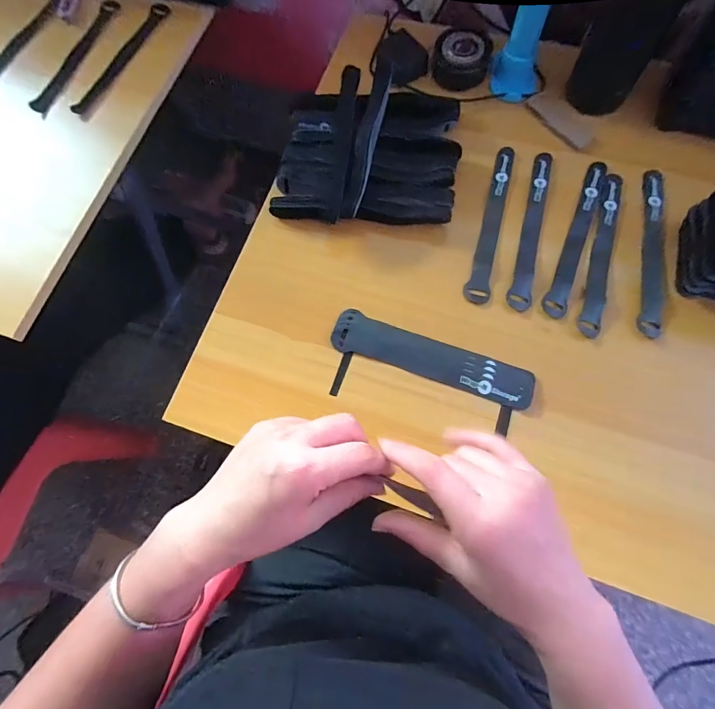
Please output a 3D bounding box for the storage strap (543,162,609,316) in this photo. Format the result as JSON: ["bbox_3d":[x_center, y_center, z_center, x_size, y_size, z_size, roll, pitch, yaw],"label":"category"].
[{"bbox_3d":[0.234,-0.128,0.414,0.022,0.004,0.202,22,72,10],"label":"storage strap"}]

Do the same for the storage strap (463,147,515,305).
[{"bbox_3d":[0.147,-0.148,0.427,0.025,0.004,0.203,13,71,8],"label":"storage strap"}]

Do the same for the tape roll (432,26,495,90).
[{"bbox_3d":[0.130,-0.372,0.494,0.070,0.029,0.071,17,71,9],"label":"tape roll"}]

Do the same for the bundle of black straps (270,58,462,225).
[{"bbox_3d":[0.013,-0.234,0.444,0.199,0.043,0.200,4,70,4],"label":"bundle of black straps"}]

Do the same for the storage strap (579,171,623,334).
[{"bbox_3d":[0.257,-0.113,0.407,0.020,0.004,0.205,18,71,9],"label":"storage strap"}]

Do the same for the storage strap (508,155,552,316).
[{"bbox_3d":[0.190,-0.141,0.422,0.022,0.004,0.203,15,71,8],"label":"storage strap"}]

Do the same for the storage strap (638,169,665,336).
[{"bbox_3d":[0.309,-0.113,0.407,0.022,0.006,0.205,13,71,10],"label":"storage strap"}]

